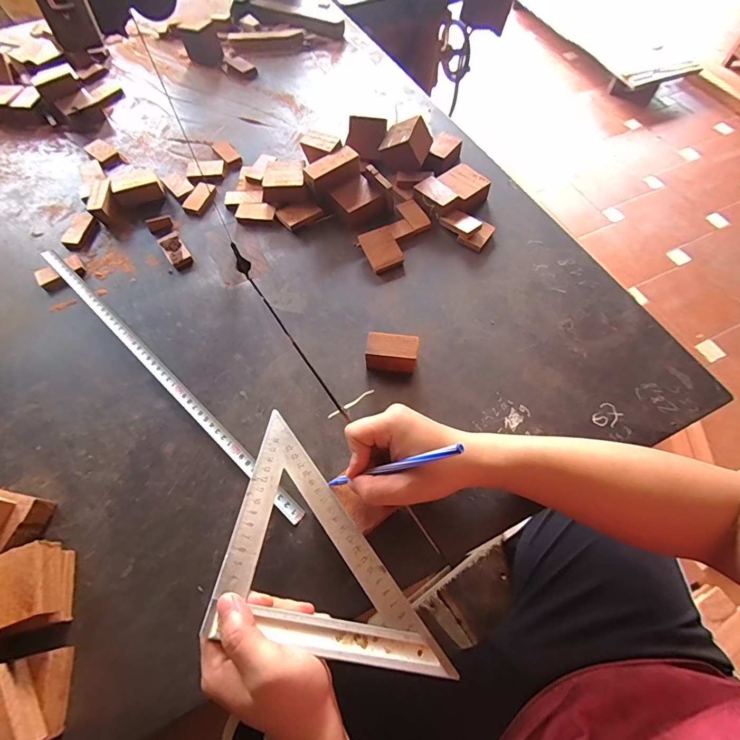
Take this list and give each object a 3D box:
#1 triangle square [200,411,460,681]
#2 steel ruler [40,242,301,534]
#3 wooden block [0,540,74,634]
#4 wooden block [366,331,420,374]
[{"bbox_3d":[-0.060,0.158,0.317,0.129,0.010,0.247,-26,62,-35],"label":"triangle square"},{"bbox_3d":[-0.245,-0.004,0.453,0.480,0.006,0.015,39,63,18],"label":"steel ruler"},{"bbox_3d":[-0.285,0.184,0.329,0.056,0.057,0.059,-19,63,-9],"label":"wooden block"},{"bbox_3d":[0.024,-0.017,0.439,0.054,0.036,0.031,7,62,5],"label":"wooden block"}]

